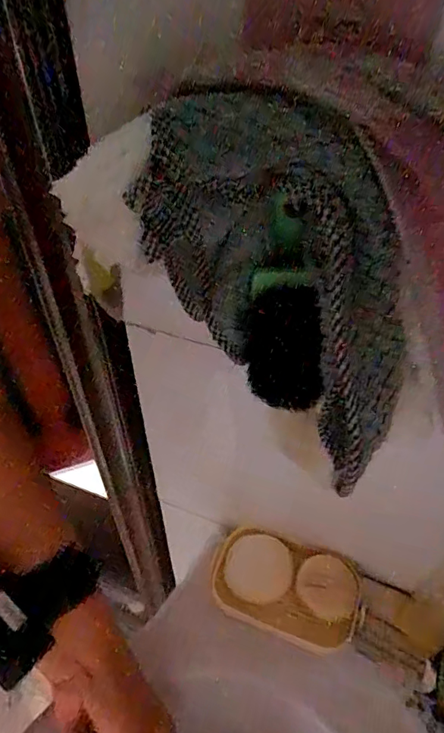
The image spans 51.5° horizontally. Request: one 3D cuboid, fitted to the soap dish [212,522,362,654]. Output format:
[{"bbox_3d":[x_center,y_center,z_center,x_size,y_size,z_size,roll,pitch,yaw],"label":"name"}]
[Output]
[{"bbox_3d":[0.058,0.205,0.432,0.127,0.030,0.081,15,63,19],"label":"soap dish"}]

